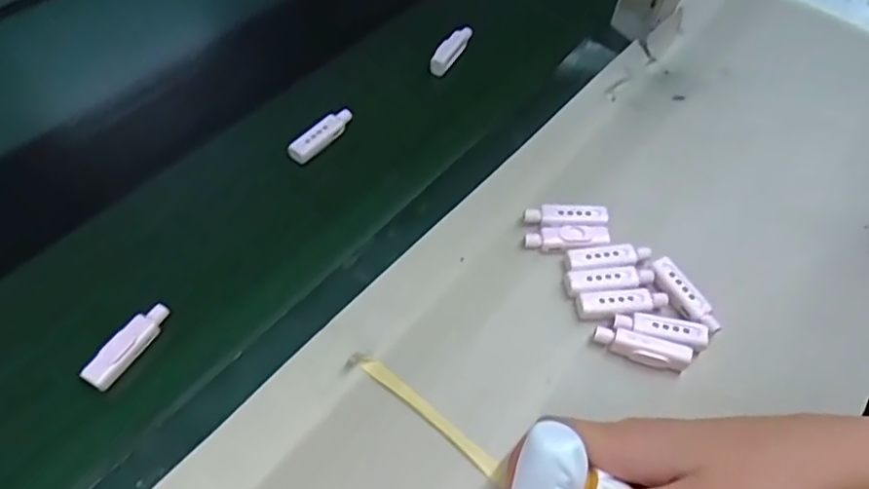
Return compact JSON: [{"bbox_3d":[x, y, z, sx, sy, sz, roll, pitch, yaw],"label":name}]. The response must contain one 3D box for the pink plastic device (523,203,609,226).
[{"bbox_3d":[0.089,-0.019,0.425,0.054,0.013,0.014,4,55,0],"label":"pink plastic device"}]

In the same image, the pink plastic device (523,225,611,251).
[{"bbox_3d":[0.089,-0.004,0.417,0.055,0.009,0.019,3,55,-1],"label":"pink plastic device"}]

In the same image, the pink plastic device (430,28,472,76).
[{"bbox_3d":[0.015,-0.165,0.531,0.018,0.019,0.047,25,58,14],"label":"pink plastic device"}]

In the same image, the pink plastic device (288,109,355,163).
[{"bbox_3d":[-0.085,-0.083,0.473,0.017,0.012,0.056,33,60,19],"label":"pink plastic device"}]

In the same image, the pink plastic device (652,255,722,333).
[{"bbox_3d":[0.159,0.032,0.395,0.014,0.013,0.054,-22,59,-17],"label":"pink plastic device"}]

